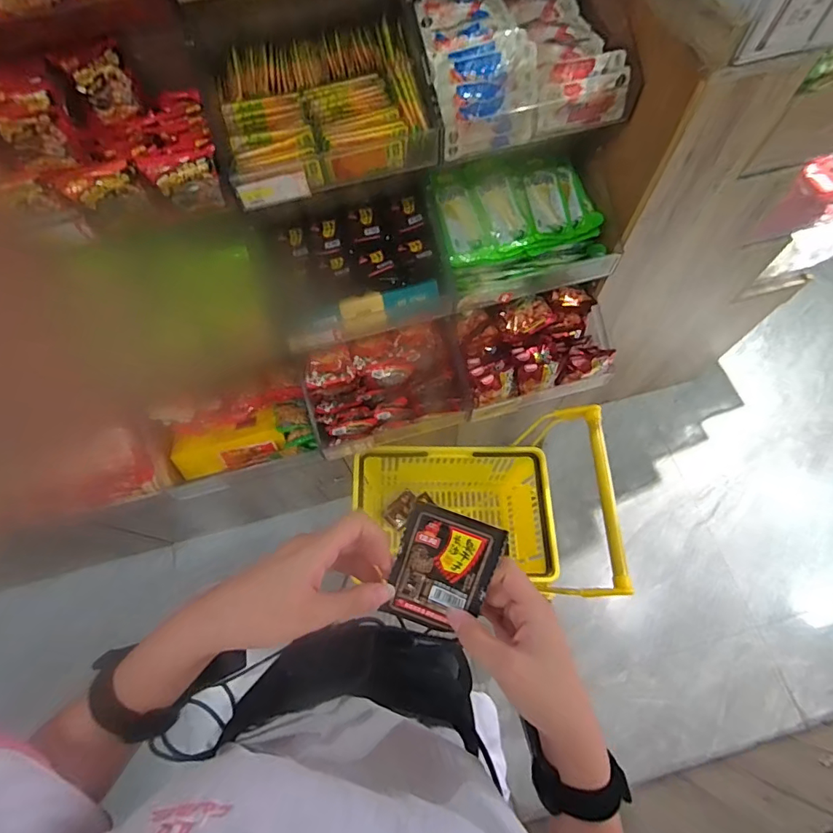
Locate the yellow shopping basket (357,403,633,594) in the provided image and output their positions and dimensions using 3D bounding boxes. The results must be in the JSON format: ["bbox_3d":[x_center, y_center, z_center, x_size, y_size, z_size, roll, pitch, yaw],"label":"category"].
[{"bbox_3d":[0.120,0.205,1.049,0.483,0.364,0.344,-3,68,0],"label":"yellow shopping basket"}]

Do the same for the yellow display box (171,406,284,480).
[{"bbox_3d":[-0.370,0.064,0.965,0.203,0.070,0.090,-19,69,-6],"label":"yellow display box"}]

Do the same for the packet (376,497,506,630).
[{"bbox_3d":[0.019,0.115,0.361,0.070,0.006,0.092,20,101,6],"label":"packet"}]

